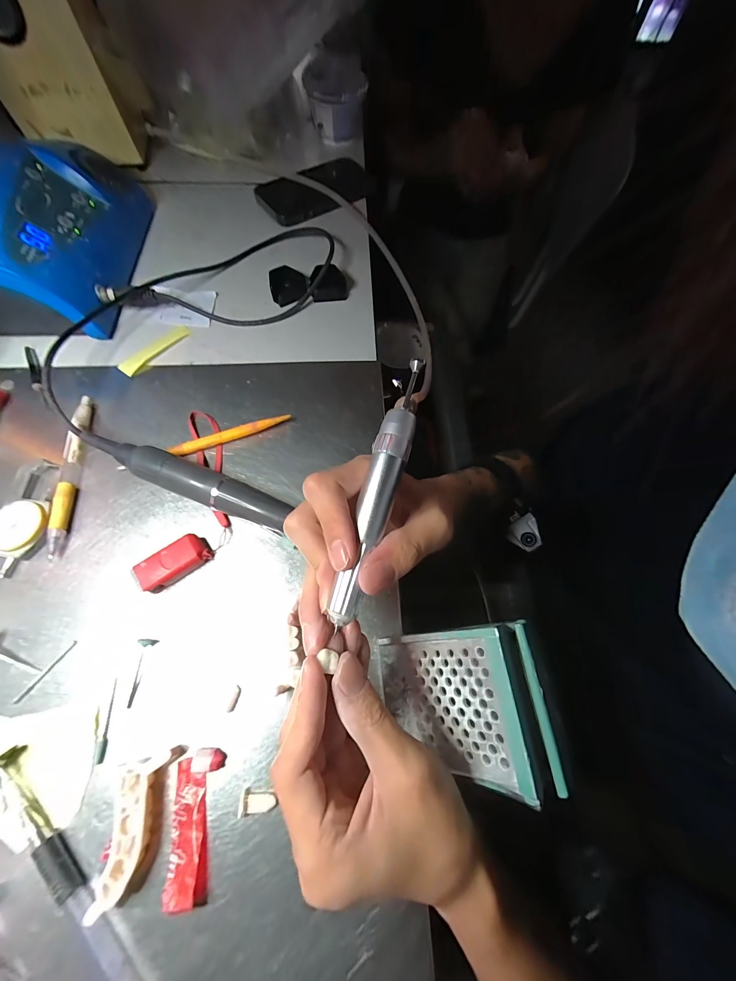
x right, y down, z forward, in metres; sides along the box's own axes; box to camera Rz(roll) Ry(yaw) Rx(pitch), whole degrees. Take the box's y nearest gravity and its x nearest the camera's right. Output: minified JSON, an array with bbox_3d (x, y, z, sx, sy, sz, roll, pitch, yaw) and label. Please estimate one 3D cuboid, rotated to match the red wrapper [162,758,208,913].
[{"bbox_3d":[-0.100,0.188,0.183,0.019,0.009,0.062,-7,67,-5],"label":"red wrapper"}]

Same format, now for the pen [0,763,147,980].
[{"bbox_3d":[-0.149,0.211,0.171,0.160,0.011,0.012,40,71,14],"label":"pen"}]

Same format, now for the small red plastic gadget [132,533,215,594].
[{"bbox_3d":[-0.136,0.051,0.237,0.047,0.018,0.023,-34,72,-15],"label":"small red plastic gadget"}]

